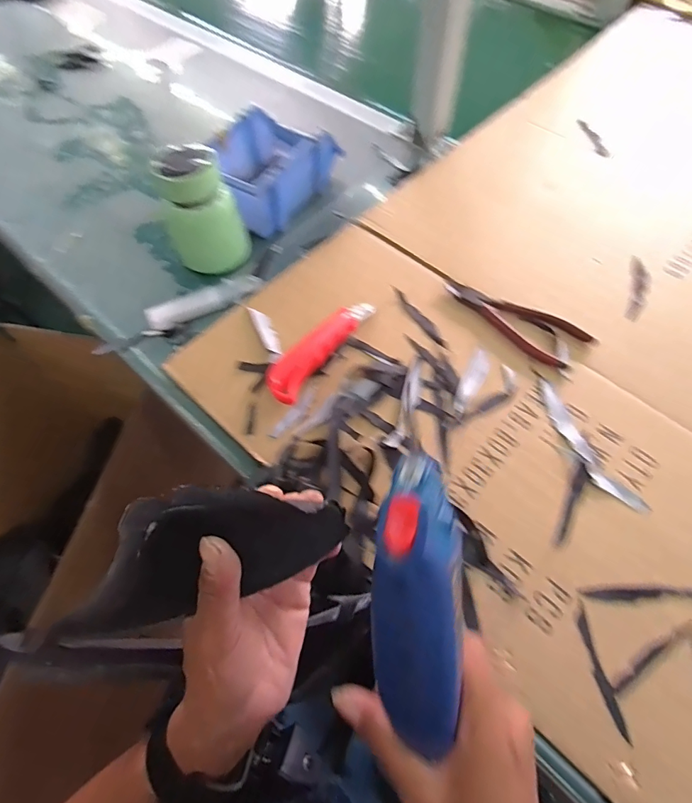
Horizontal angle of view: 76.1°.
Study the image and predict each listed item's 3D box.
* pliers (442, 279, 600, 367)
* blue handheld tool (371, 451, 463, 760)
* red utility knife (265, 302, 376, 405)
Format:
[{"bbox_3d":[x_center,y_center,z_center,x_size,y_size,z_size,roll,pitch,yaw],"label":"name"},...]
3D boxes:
[{"bbox_3d":[0.177,-0.086,0.470,0.155,0.009,0.053,32,67,17],"label":"pliers"},{"bbox_3d":[0.033,0.091,0.200,0.040,0.024,0.129,0,92,1],"label":"blue handheld tool"},{"bbox_3d":[-0.028,-0.058,0.445,0.040,0.027,0.149,31,66,16],"label":"red utility knife"}]

